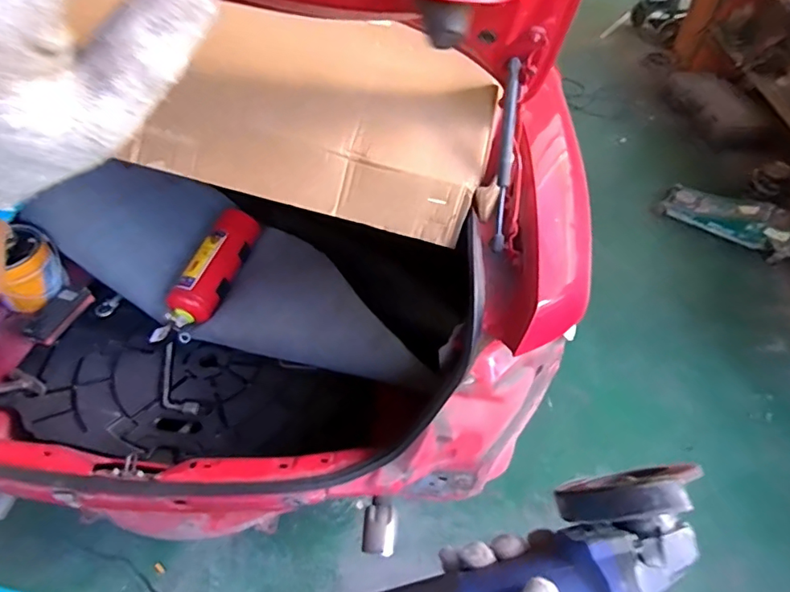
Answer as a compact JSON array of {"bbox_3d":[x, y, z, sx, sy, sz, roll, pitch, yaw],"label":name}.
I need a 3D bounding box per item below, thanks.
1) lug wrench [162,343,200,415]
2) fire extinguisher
[{"bbox_3d":[-0.517,0.201,1.191,0.065,0.029,0.194,-23,54,-23],"label":"lug wrench"},{"bbox_3d":[-0.455,-0.049,1.250,0.092,0.084,0.359,21,68,13],"label":"fire extinguisher"}]

